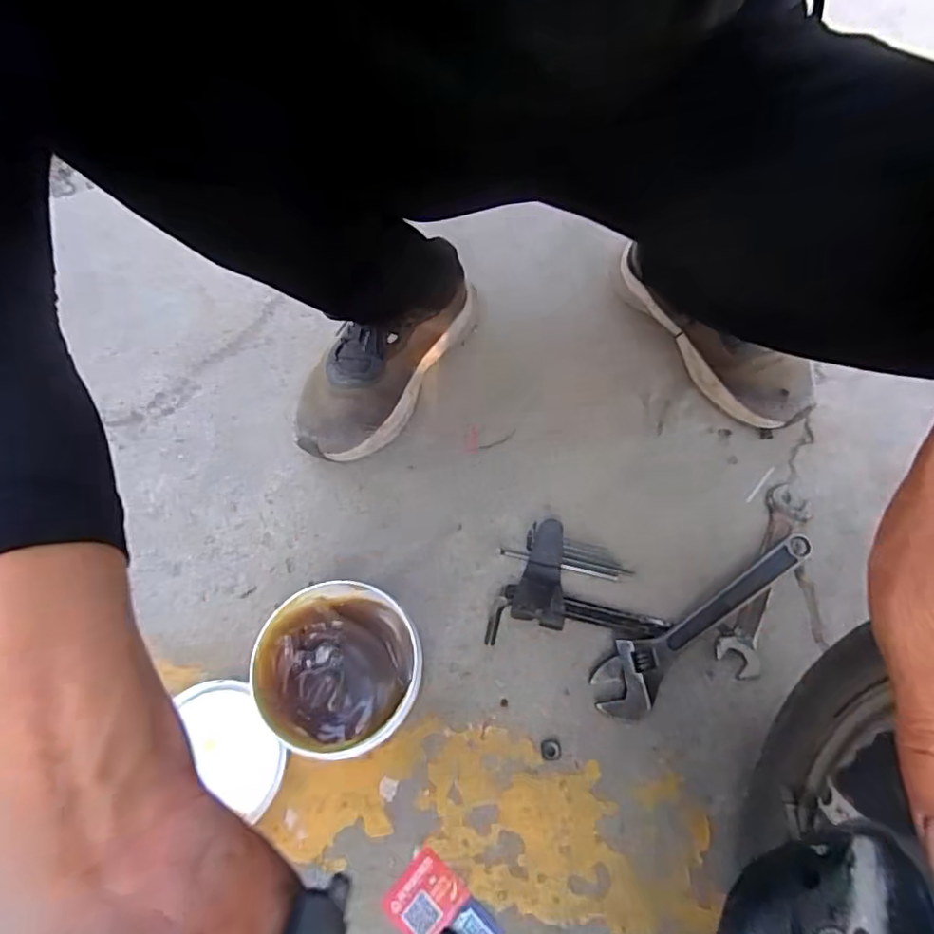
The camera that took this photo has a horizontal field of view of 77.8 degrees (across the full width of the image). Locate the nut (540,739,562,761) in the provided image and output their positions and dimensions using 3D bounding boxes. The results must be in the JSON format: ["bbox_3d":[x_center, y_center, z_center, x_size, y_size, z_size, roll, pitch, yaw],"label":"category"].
[{"bbox_3d":[0.071,0.241,0.492,0.017,0.004,0.016,-2,63,0],"label":"nut"}]

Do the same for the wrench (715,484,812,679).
[{"bbox_3d":[0.283,0.101,0.547,0.038,0.013,0.195,25,66,13],"label":"wrench"}]

